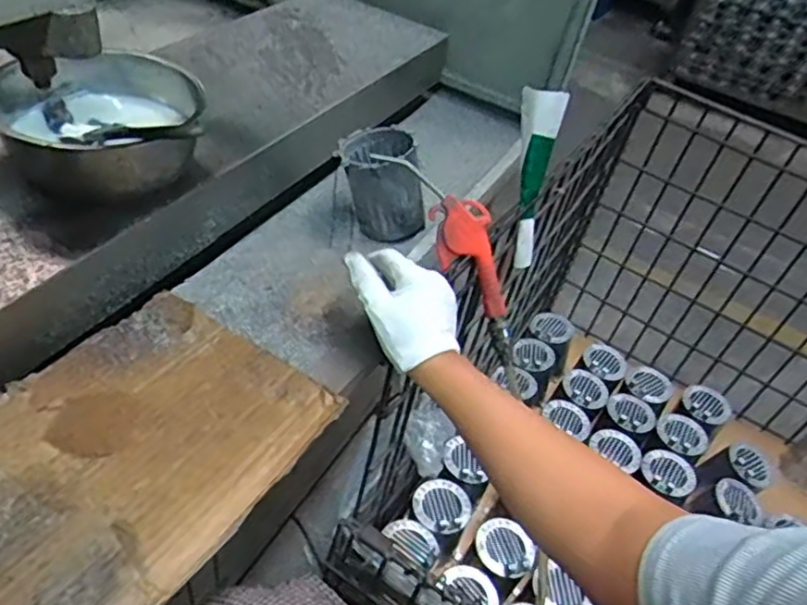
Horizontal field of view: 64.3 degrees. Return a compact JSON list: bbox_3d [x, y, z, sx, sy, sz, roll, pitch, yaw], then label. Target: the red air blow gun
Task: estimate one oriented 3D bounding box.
[{"bbox_3d":[0.073,-0.046,0.673,0.051,0.044,0.138,-34,101,-34],"label":"red air blow gun"}]

